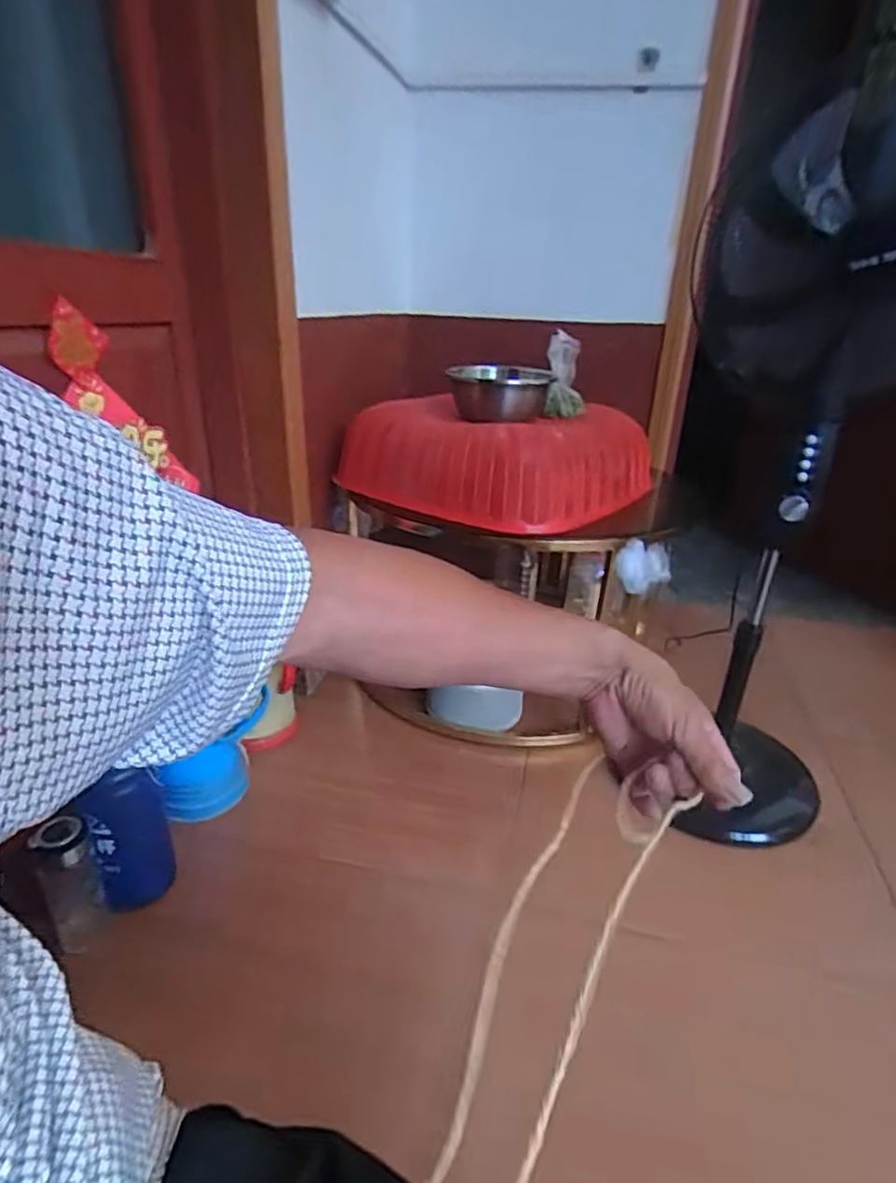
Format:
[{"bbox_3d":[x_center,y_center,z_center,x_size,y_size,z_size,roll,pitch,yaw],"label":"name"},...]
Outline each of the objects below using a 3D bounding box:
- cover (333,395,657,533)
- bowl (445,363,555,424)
[{"bbox_3d":[0.150,-0.296,1.344,0.533,0.185,0.474,19,30,32],"label":"cover"},{"bbox_3d":[0.109,-0.421,1.317,0.212,0.096,0.264,1,25,-4],"label":"bowl"}]

